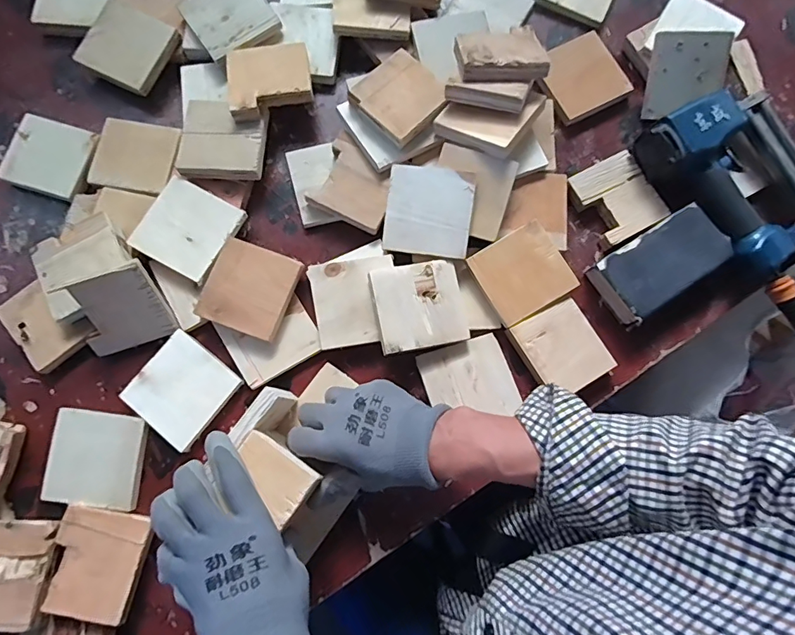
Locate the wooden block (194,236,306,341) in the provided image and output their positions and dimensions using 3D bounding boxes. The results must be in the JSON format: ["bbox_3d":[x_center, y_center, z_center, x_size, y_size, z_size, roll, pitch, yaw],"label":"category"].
[{"bbox_3d":[-0.153,-0.031,0.498,0.084,0.012,0.090,21,78,3],"label":"wooden block"}]

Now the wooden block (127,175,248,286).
[{"bbox_3d":[-0.226,-0.096,0.516,0.095,0.012,0.092,29,78,5],"label":"wooden block"}]

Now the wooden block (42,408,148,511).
[{"bbox_3d":[-0.305,0.143,0.483,0.094,0.010,0.089,7,78,0],"label":"wooden block"}]

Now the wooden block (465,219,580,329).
[{"bbox_3d":[0.132,-0.047,0.505,0.089,0.014,0.083,-29,80,-8],"label":"wooden block"}]

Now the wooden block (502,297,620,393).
[{"bbox_3d":[0.173,0.033,0.503,0.078,0.018,0.087,-29,80,-7],"label":"wooden block"}]

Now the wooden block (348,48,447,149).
[{"bbox_3d":[0.004,-0.242,0.521,0.087,0.017,0.086,-43,82,-10],"label":"wooden block"}]

